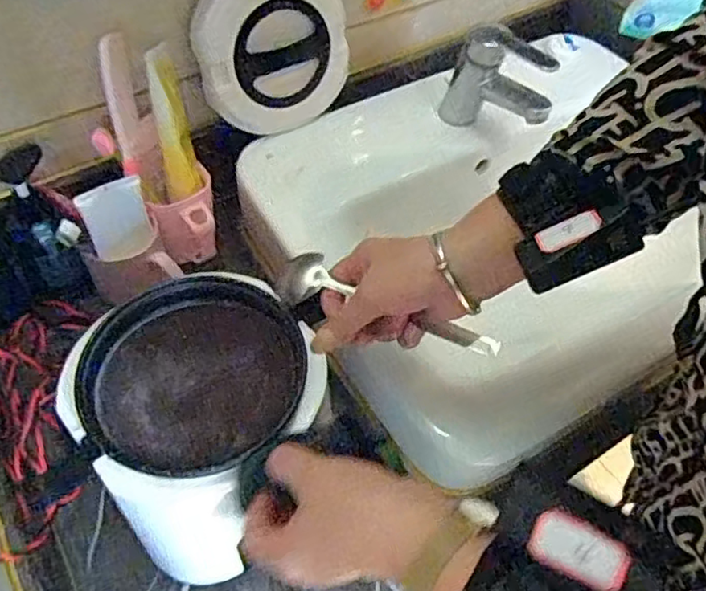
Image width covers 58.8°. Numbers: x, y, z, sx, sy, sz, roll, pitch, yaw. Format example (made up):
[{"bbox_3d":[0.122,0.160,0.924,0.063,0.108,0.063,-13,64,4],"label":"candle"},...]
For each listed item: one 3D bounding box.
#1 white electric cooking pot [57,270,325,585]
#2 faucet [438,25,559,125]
[{"bbox_3d":[-0.109,0.099,0.483,0.160,0.152,0.166,1,51,-1],"label":"white electric cooking pot"},{"bbox_3d":[0.156,-0.221,0.672,0.125,0.106,0.048,29,56,20],"label":"faucet"}]

